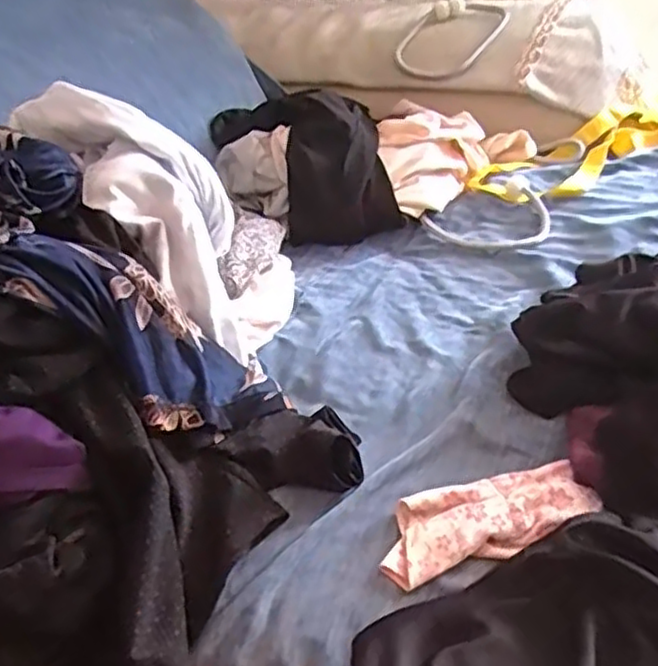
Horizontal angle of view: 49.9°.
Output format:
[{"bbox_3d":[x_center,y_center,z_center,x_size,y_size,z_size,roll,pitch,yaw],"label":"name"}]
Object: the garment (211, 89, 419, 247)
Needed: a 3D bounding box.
[{"bbox_3d":[-0.028,-0.214,0.856,0.183,0.119,0.236,-13,37,-10],"label":"garment"}]

